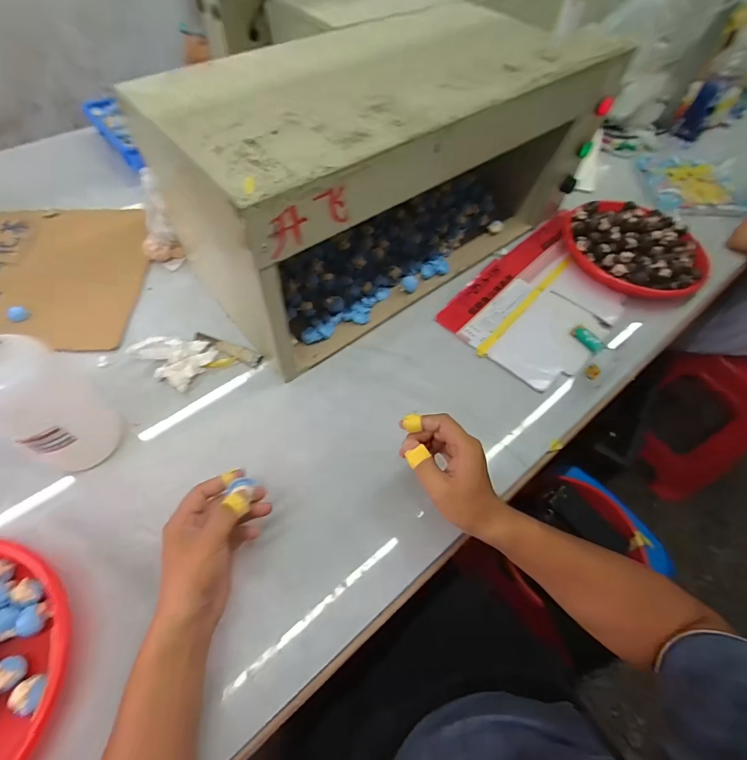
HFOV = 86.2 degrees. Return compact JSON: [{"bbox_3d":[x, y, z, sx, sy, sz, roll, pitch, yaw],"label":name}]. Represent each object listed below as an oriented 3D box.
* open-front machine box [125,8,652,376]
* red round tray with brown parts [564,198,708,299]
[{"bbox_3d":[0.030,-0.324,0.624,0.618,0.277,0.286,-35,66,-22],"label":"open-front machine box"},{"bbox_3d":[0.474,-0.253,0.726,0.229,0.066,0.243,1,57,-2],"label":"red round tray with brown parts"}]

